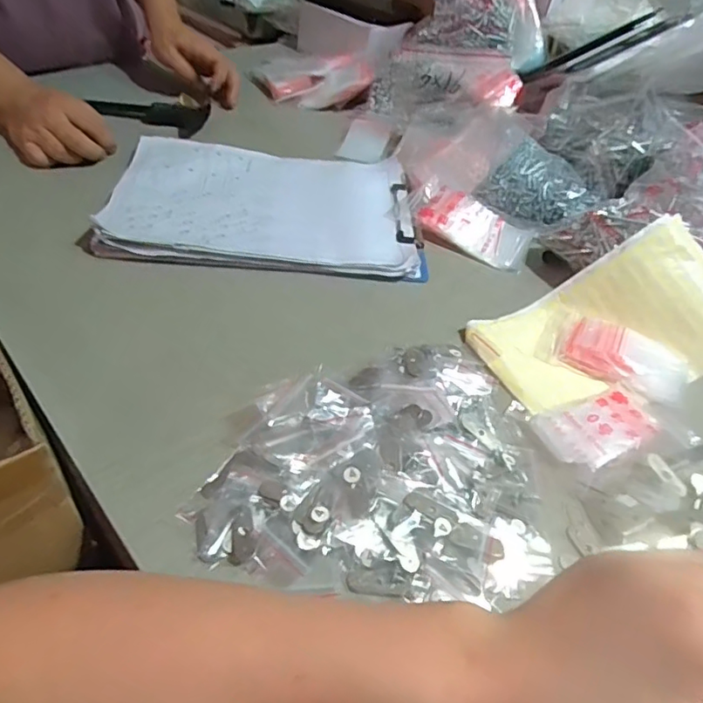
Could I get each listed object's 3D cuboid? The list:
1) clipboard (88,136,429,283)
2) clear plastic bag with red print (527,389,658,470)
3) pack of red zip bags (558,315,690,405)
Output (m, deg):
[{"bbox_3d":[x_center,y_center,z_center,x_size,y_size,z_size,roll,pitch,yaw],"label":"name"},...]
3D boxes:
[{"bbox_3d":[-0.084,-0.155,0.580,0.298,0.022,0.238,0,44,-8],"label":"clipboard"},{"bbox_3d":[0.180,0.052,0.405,0.088,0.008,0.049,-13,47,-21],"label":"clear plastic bag with red print"},{"bbox_3d":[0.226,0.006,0.463,0.096,0.018,0.056,28,47,20],"label":"pack of red zip bags"}]

